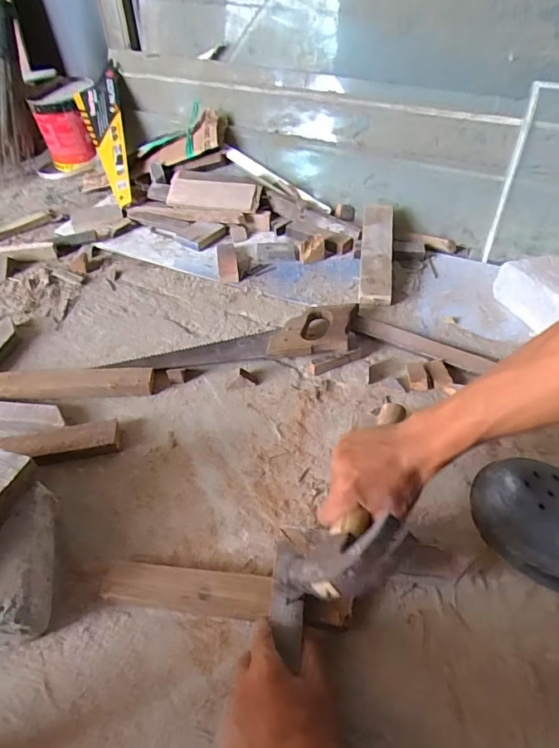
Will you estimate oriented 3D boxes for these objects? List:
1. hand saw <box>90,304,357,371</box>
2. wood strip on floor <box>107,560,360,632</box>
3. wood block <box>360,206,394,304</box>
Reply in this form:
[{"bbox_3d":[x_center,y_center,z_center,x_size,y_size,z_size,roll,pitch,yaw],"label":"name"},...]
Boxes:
[{"bbox_3d":[-0.071,-0.048,0.717,0.385,0.037,0.092,-6,48,-3],"label":"hand saw"},{"bbox_3d":[-0.052,0.216,0.477,0.237,0.029,0.040,3,48,5],"label":"wood strip on floor"},{"bbox_3d":[0.165,-0.209,0.823,0.050,0.022,0.214,4,60,7],"label":"wood block"}]

